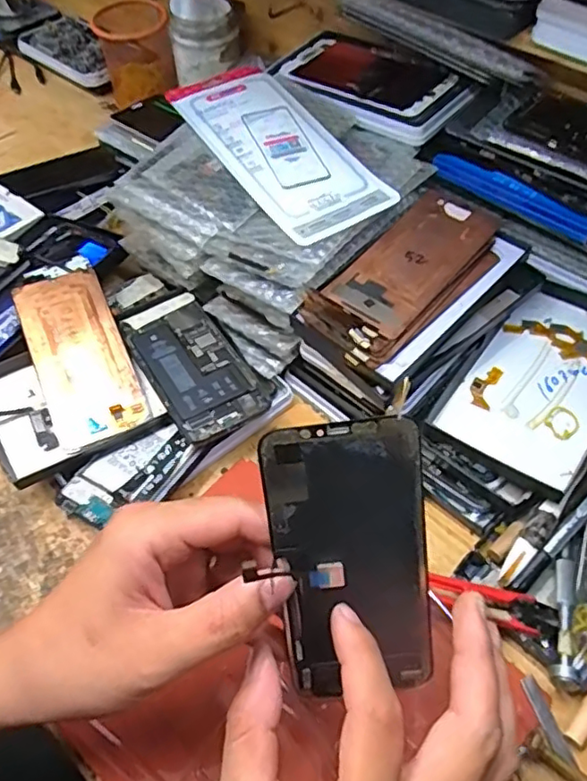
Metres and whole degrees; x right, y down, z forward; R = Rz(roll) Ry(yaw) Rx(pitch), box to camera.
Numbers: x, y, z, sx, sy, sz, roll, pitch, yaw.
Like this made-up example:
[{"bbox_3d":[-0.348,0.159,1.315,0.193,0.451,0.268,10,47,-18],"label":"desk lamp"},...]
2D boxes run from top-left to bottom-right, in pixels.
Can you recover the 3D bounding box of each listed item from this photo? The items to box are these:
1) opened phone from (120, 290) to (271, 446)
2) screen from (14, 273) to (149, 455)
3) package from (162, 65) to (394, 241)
[{"bbox_3d":[-0.081,-0.021,0.479,0.071,0.014,0.144,-27,58,-17],"label":"opened phone"},{"bbox_3d":[-0.171,-0.029,0.480,0.069,0.008,0.155,-22,71,-14],"label":"screen"},{"bbox_3d":[-0.012,-0.196,0.483,0.092,0.008,0.202,-34,70,-19],"label":"package"}]

